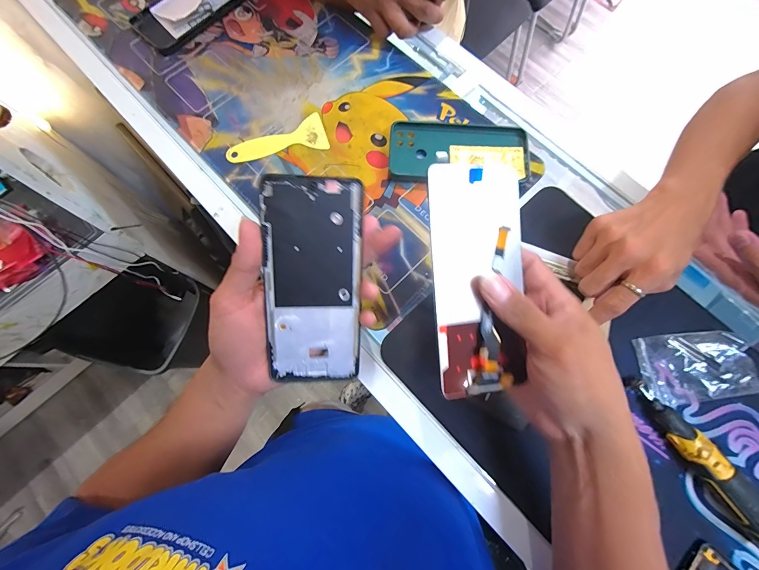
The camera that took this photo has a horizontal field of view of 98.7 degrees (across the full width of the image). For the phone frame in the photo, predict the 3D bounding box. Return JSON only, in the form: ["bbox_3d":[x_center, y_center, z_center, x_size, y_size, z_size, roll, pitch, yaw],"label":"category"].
[{"bbox_3d":[-0.052,0.002,0.257,0.073,0.004,0.165,0,107,-8],"label":"phone frame"}]

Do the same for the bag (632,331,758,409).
[{"bbox_3d":[0.318,0.083,0.330,0.112,0.022,0.068,-7,75,-1],"label":"bag"}]

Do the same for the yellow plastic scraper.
[{"bbox_3d":[-0.130,-0.180,0.414,0.124,0.006,0.049,-19,76,-5],"label":"yellow plastic scraper"}]

